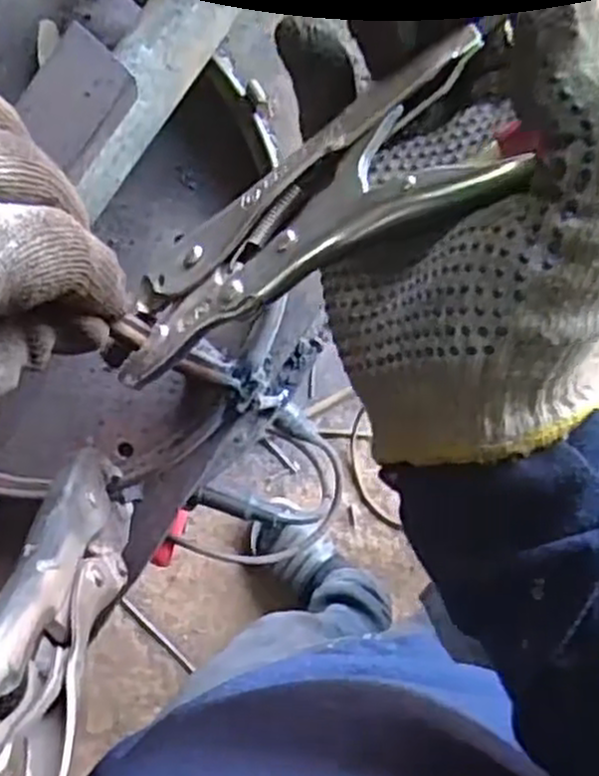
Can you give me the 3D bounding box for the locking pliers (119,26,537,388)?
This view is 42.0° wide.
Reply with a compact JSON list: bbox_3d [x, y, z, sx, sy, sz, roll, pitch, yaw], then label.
[{"bbox_3d":[-0.001,-0.052,0.260,0.151,0.023,0.045,-35,88,16],"label":"locking pliers"}]

